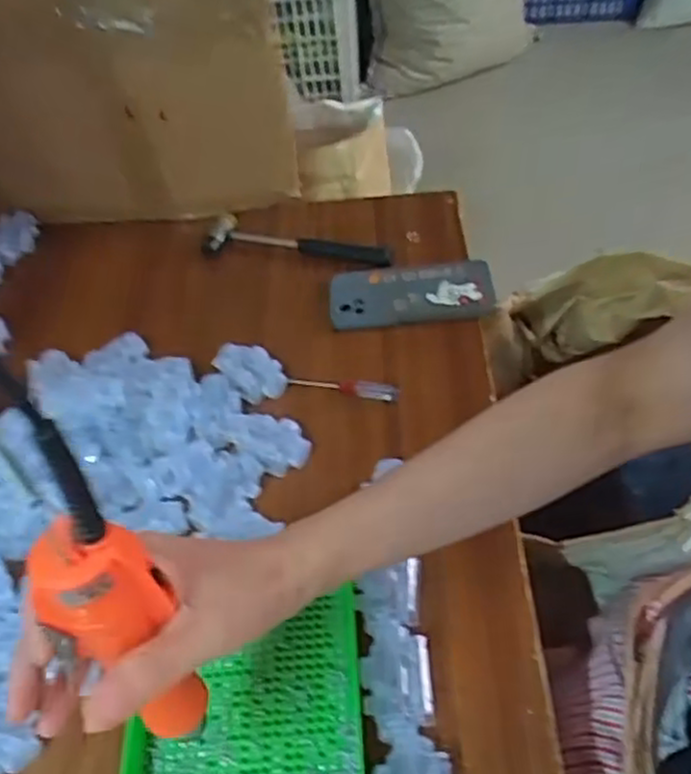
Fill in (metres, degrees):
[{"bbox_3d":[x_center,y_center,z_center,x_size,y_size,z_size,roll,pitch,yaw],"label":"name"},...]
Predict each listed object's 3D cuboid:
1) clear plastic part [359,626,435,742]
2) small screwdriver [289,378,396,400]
[{"bbox_3d":[0.033,0.194,0.482,0.046,0.020,0.066,-5,48,2],"label":"clear plastic part"},{"bbox_3d":[-0.002,-0.001,0.672,0.100,0.012,0.016,9,50,14],"label":"small screwdriver"}]

